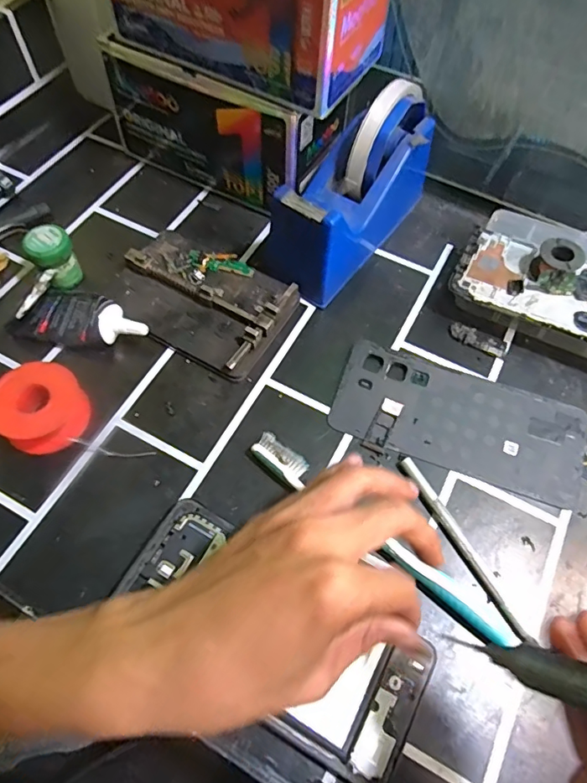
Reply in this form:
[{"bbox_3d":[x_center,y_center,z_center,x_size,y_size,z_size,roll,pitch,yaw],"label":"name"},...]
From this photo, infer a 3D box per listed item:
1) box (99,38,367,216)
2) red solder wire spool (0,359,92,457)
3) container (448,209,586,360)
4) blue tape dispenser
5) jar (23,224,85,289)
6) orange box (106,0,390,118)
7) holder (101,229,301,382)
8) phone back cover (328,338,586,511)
[{"bbox_3d":[-0.058,-0.222,0.412,0.185,0.095,0.071,27,63,12],"label":"box"},{"bbox_3d":[-0.161,0.010,0.318,0.047,0.029,0.052,41,67,18],"label":"red solder wire spool"},{"bbox_3d":[0.216,-0.078,0.371,0.176,0.046,0.108,25,63,11],"label":"container"},{"bbox_3d":[0.043,-0.154,0.374,0.063,0.103,0.152,34,65,15],"label":"blue tape dispenser"},{"bbox_3d":[-0.175,-0.096,0.369,0.030,0.042,0.030,-32,67,-19],"label":"jar"},{"bbox_3d":[-0.032,-0.274,0.330,0.172,0.092,0.084,27,63,12],"label":"orange box"},{"bbox_3d":[-0.070,-0.071,0.371,0.129,0.022,0.086,28,63,12],"label":"holder"},{"bbox_3d":[0.112,0.019,0.335,0.165,0.007,0.073,21,62,9],"label":"phone back cover"}]

